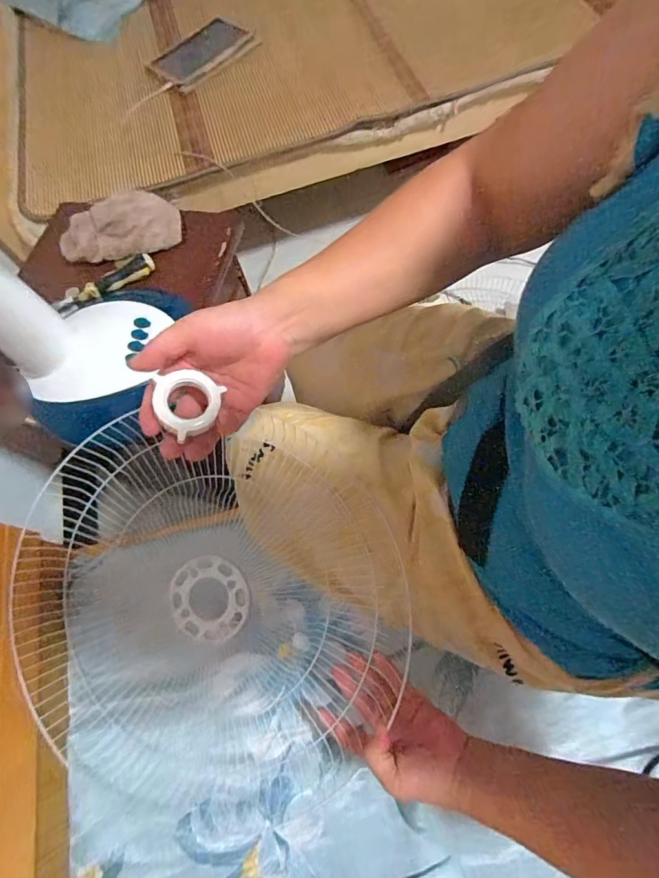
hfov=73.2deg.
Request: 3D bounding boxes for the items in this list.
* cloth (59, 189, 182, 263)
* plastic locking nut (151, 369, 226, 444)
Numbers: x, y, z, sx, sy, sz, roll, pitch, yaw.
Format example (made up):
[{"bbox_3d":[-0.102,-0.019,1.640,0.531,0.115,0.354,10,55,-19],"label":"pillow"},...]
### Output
[{"bbox_3d":[-0.321,-0.328,0.669,0.177,0.052,0.102,-12,66,2],"label":"cloth"},{"bbox_3d":[-0.107,-0.027,0.337,0.046,0.015,0.048,-3,80,-20],"label":"plastic locking nut"}]

